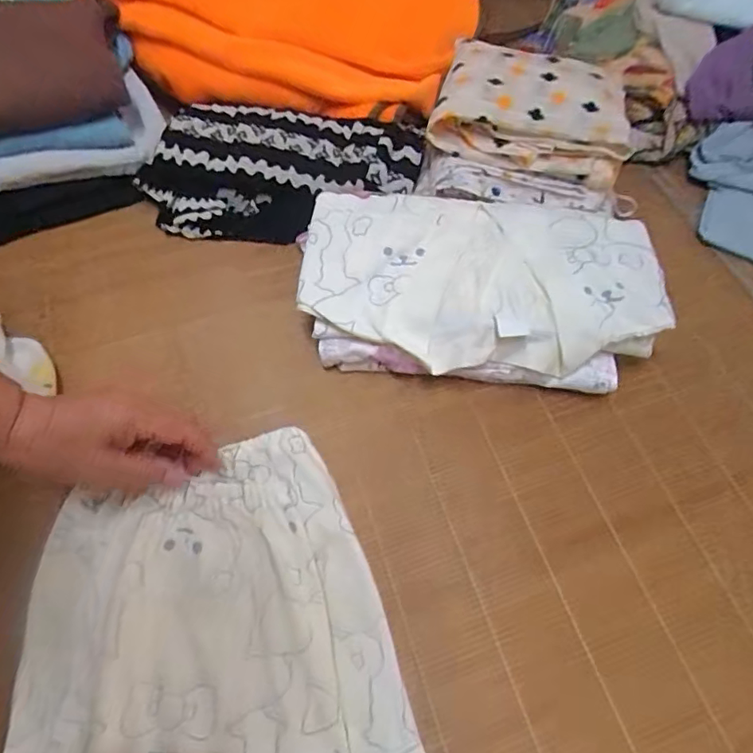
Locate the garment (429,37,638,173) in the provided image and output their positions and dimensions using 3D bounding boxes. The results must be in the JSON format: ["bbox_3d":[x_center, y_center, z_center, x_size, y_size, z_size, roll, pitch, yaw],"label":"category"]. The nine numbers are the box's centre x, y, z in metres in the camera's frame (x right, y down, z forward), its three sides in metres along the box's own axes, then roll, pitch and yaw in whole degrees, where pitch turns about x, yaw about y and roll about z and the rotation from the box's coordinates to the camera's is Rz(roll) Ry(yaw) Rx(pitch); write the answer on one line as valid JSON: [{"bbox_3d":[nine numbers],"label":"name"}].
[{"bbox_3d":[0.173,-0.302,0.593,0.201,0.050,0.195,13,59,8],"label":"garment"}]

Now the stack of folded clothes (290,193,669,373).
[{"bbox_3d":[0.098,-0.088,0.509,0.320,0.081,0.177,-2,60,-1],"label":"stack of folded clothes"}]

